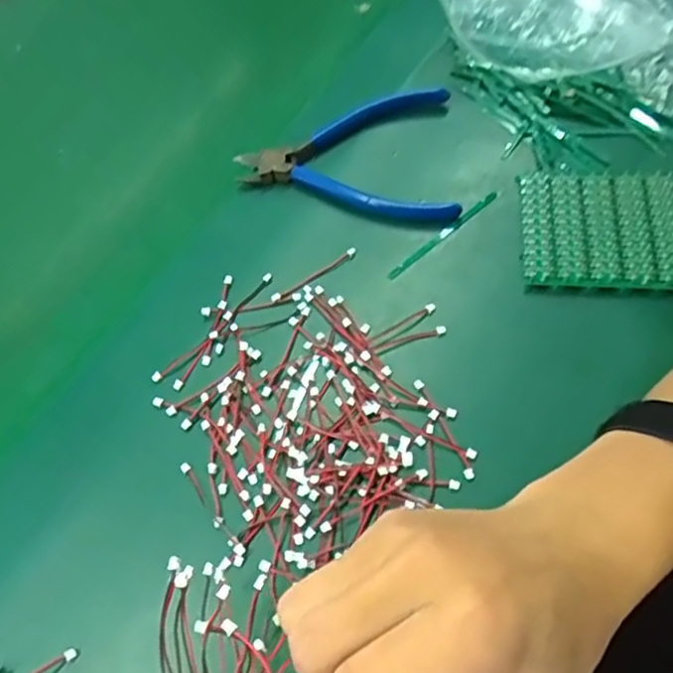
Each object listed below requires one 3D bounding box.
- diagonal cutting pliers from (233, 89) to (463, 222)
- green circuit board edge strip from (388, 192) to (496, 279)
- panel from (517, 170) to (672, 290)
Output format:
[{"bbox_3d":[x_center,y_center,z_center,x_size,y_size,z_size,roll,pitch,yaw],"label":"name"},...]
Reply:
[{"bbox_3d":[0.015,-0.128,0.427,0.144,0.014,0.105,12,63,14],"label":"diagonal cutting pliers"},{"bbox_3d":[0.065,-0.062,0.395,0.085,0.004,0.007,-40,63,-14],"label":"green circuit board edge strip"},{"bbox_3d":[0.151,-0.064,0.380,0.085,0.012,0.079,2,61,9],"label":"panel"}]

